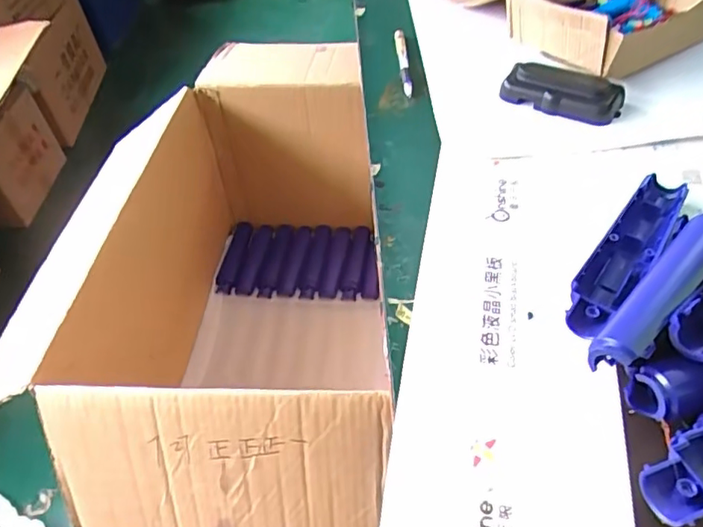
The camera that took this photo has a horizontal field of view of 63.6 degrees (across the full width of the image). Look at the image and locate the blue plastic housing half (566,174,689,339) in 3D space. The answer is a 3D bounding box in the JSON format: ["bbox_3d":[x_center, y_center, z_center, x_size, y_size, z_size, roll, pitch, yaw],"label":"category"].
[{"bbox_3d":[0.195,-0.007,0.398,0.037,0.022,0.172,29,55,27],"label":"blue plastic housing half"}]

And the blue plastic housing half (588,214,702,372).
[{"bbox_3d":[0.200,0.005,0.346,0.029,0.015,0.173,34,60,32],"label":"blue plastic housing half"}]

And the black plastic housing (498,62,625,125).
[{"bbox_3d":[0.200,-0.162,0.537,0.103,0.024,0.050,27,54,26],"label":"black plastic housing"}]

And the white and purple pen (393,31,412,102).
[{"bbox_3d":[0.056,-0.220,0.609,0.015,0.015,0.133,-3,47,2],"label":"white and purple pen"}]

